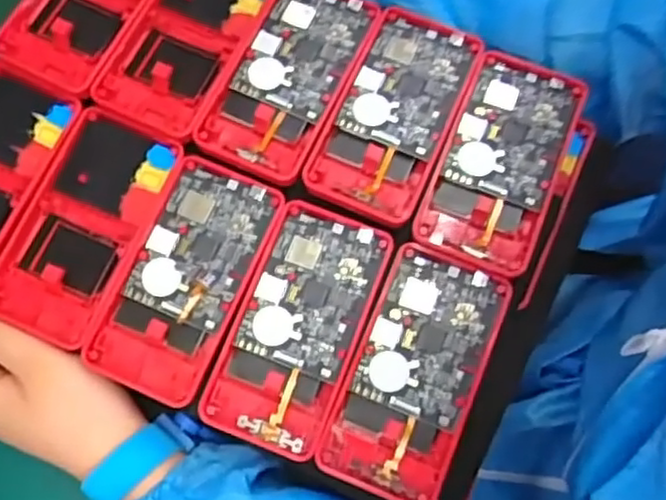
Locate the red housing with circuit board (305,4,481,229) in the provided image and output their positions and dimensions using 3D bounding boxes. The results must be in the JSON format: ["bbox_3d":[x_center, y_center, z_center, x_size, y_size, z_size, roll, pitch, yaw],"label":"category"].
[{"bbox_3d":[0.034,-0.075,0.384,0.061,0.016,0.119,24,80,4],"label":"red housing with circuit board"}]

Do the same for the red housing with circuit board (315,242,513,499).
[{"bbox_3d":[0.041,0.060,0.348,0.062,0.010,0.121,23,80,3],"label":"red housing with circuit board"}]

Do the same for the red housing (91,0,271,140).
[{"bbox_3d":[-0.082,-0.121,0.397,0.061,0.026,0.116,25,81,4],"label":"red housing"}]

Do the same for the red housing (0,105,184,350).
[{"bbox_3d":[-0.131,-0.015,0.370,0.061,0.018,0.117,24,80,4],"label":"red housing"}]

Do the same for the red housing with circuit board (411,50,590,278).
[{"bbox_3d":[0.091,-0.049,0.376,0.062,0.019,0.121,23,80,4],"label":"red housing with circuit board"}]

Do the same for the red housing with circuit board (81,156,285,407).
[{"bbox_3d":[-0.076,0.013,0.359,0.059,0.008,0.119,24,80,4],"label":"red housing with circuit board"}]

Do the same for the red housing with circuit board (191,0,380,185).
[{"bbox_3d":[-0.025,-0.097,0.386,0.060,0.019,0.119,24,80,4],"label":"red housing with circuit board"}]

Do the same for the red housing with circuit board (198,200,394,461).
[{"bbox_3d":[-0.017,0.038,0.354,0.060,0.010,0.120,22,80,3],"label":"red housing with circuit board"}]

